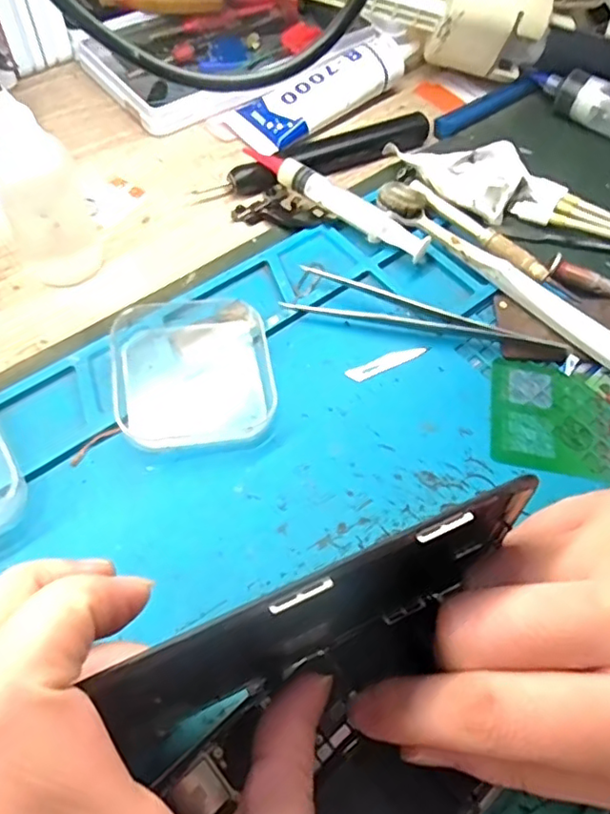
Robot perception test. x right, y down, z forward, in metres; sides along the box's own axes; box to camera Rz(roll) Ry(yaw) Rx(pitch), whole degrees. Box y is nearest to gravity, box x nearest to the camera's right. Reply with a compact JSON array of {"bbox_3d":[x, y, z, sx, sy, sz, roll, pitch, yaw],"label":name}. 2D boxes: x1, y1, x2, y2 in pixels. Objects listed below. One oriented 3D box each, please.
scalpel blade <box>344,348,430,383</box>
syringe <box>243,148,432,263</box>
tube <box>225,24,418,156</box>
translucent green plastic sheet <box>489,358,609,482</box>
[{"bbox_3d":[0.038,-0.020,0.264,0.040,0.004,0.008,-23,71,-16],"label":"scalpel blade"},{"bbox_3d":[0.015,-0.106,0.302,0.108,0.014,0.013,35,63,15],"label":"syringe"},{"bbox_3d":[0.022,-0.204,0.359,0.147,0.023,0.042,-37,69,-23],"label":"tube"},{"bbox_3d":[0.109,0.004,0.253,0.057,0.004,0.053,12,59,2],"label":"translucent green plastic sheet"}]

